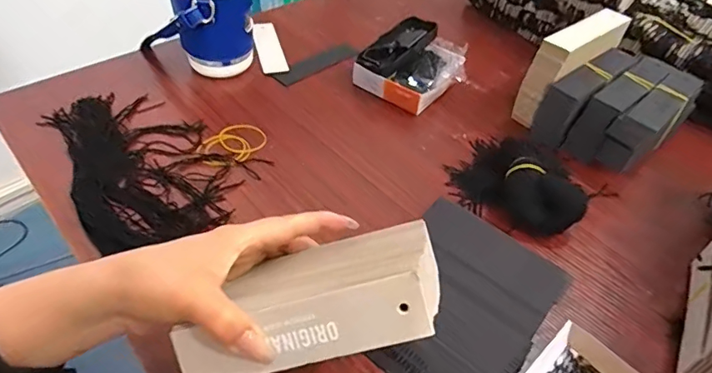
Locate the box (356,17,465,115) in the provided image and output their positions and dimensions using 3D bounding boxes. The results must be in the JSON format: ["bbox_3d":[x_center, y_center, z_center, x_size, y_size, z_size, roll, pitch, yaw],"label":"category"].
[{"bbox_3d":[0.074,-0.149,0.587,0.114,0.053,0.121,29,51,23],"label":"box"}]

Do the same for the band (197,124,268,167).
[{"bbox_3d":[-0.129,-0.043,0.500,0.050,0.005,0.072,29,51,23],"label":"band"}]

